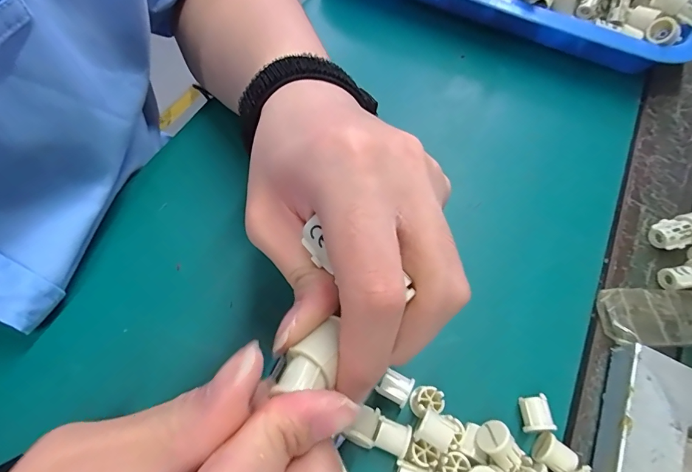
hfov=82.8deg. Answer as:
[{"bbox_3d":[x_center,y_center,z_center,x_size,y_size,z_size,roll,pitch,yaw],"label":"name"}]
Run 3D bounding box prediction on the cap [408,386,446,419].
[{"bbox_3d":[0.043,0.087,0.208,0.015,0.018,0.014,2,63,-4],"label":"cap"}]

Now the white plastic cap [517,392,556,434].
[{"bbox_3d":[0.100,0.094,0.208,0.013,0.012,0.017,-1,63,-6],"label":"white plastic cap"}]

